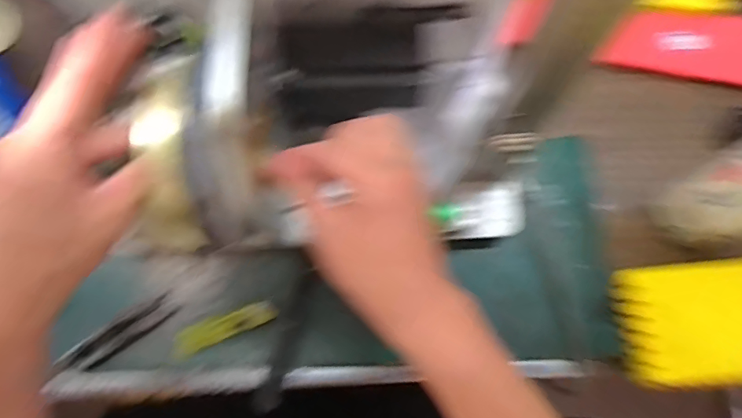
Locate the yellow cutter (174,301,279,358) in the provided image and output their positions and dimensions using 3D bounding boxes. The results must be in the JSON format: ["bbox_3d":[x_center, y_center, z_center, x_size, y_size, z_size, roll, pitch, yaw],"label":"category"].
[{"bbox_3d":[-0.126,0.101,0.413,0.091,0.011,0.021,-21,77,-7],"label":"yellow cutter"}]

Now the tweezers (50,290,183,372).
[{"bbox_3d":[-0.214,0.107,0.407,0.097,0.016,0.023,-34,79,-9],"label":"tweezers"}]

